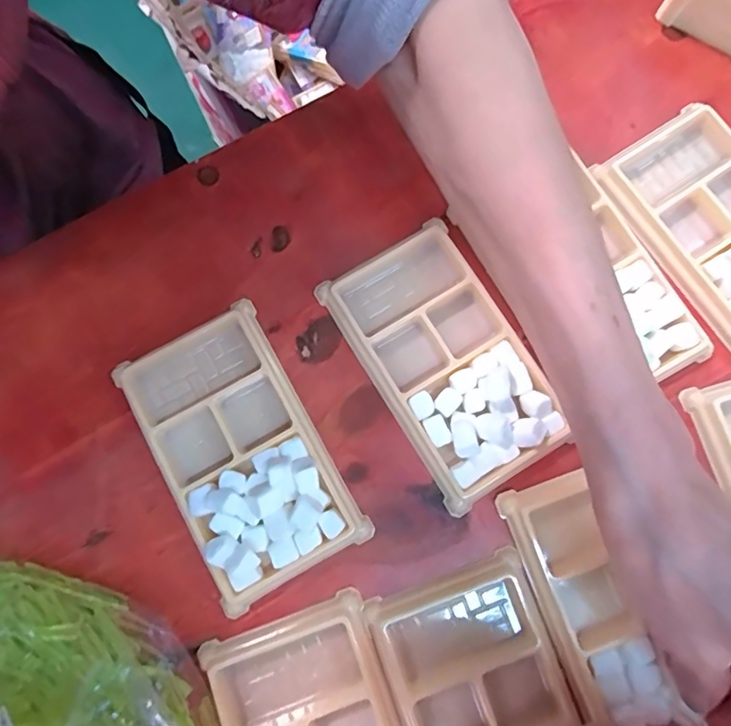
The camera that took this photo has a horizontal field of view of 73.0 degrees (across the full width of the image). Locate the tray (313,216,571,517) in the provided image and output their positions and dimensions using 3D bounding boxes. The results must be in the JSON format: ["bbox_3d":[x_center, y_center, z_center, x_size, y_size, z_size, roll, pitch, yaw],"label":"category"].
[{"bbox_3d":[0.040,-0.003,0.253,0.073,0.015,0.133,-31,79,-6],"label":"tray"}]

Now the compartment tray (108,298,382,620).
[{"bbox_3d":[-0.064,0.042,0.243,0.074,0.020,0.135,-28,79,-5],"label":"compartment tray"}]

